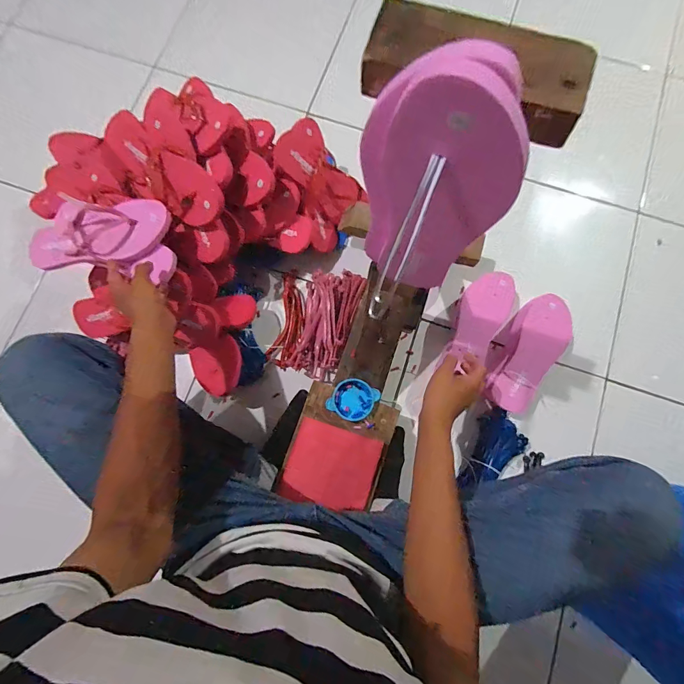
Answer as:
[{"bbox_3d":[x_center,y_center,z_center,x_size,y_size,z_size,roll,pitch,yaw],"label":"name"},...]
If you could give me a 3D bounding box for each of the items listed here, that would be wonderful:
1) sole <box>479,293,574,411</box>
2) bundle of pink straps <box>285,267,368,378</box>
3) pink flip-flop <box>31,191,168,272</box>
[{"bbox_3d":[0.365,0.018,0.695,0.102,0.050,0.250,33,82,6],"label":"sole"},{"bbox_3d":[-0.032,-0.042,0.738,0.107,0.046,0.229,17,80,4],"label":"bundle of pink straps"},{"bbox_3d":[-0.393,-0.177,0.566,0.220,0.044,0.113,-9,80,3],"label":"pink flip-flop"}]

